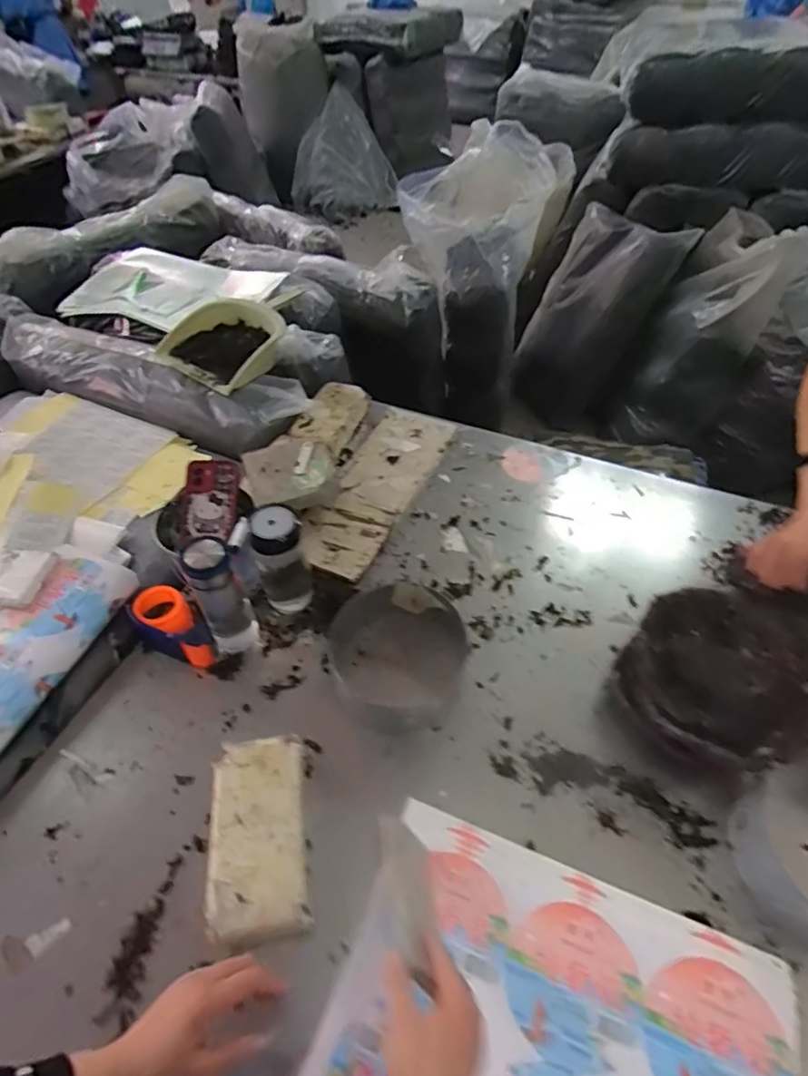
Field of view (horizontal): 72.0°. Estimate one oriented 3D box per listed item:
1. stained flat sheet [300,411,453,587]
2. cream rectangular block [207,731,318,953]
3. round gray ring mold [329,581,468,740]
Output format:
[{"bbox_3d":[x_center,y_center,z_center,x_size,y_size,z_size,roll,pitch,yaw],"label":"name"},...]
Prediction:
[{"bbox_3d":[-0.048,-0.102,1.038,0.152,0.028,0.432,17,52,16],"label":"stained flat sheet"},{"bbox_3d":[-0.166,0.344,0.643,0.104,0.056,0.201,-7,49,-5],"label":"cream rectangular block"},{"bbox_3d":[0.000,0.164,0.780,0.199,0.073,0.196,-1,49,1],"label":"round gray ring mold"}]

